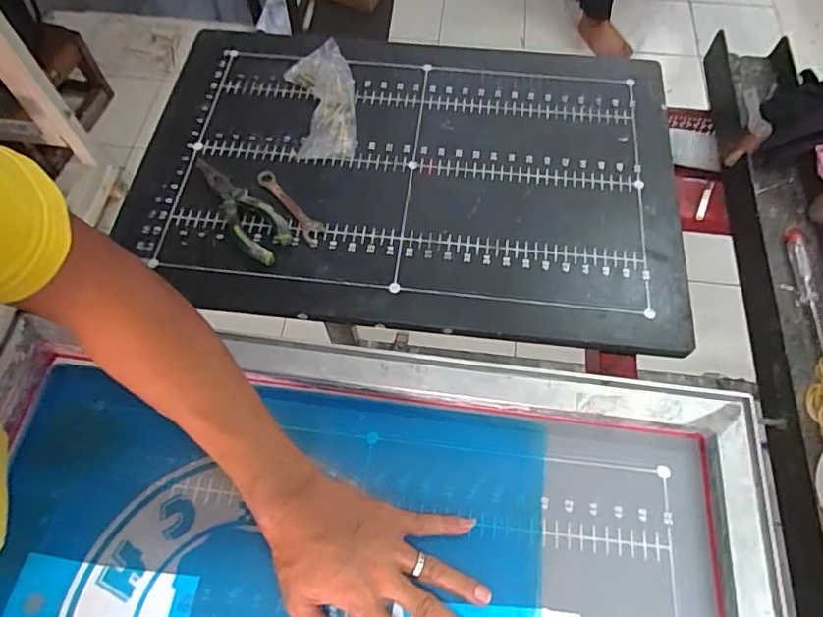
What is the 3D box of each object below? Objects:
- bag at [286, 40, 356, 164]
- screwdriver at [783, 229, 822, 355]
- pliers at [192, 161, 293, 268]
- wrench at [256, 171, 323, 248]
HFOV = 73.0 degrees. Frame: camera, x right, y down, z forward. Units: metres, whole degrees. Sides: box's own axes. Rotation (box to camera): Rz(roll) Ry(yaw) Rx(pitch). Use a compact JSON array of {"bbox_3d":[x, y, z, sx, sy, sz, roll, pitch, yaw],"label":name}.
[{"bbox_3d":[-0.105,-0.250,0.649,0.075,0.035,0.171,-10,64,-5],"label":"bag"},{"bbox_3d":[0.386,-0.021,0.543,0.022,0.012,0.137,7,63,3],"label":"screwdriver"},{"bbox_3d":[-0.182,-0.109,0.589,0.052,0.016,0.155,-37,69,-17],"label":"pliers"},{"bbox_3d":[-0.130,-0.112,0.597,0.023,0.005,0.116,-34,68,-16],"label":"wrench"}]

